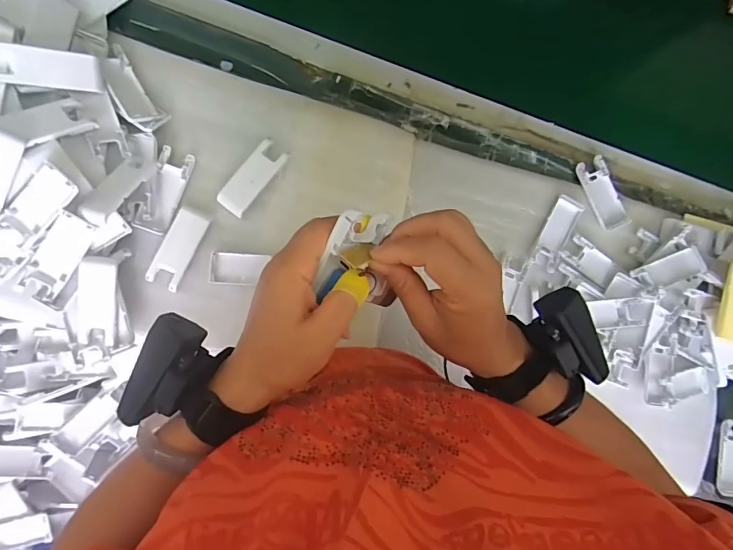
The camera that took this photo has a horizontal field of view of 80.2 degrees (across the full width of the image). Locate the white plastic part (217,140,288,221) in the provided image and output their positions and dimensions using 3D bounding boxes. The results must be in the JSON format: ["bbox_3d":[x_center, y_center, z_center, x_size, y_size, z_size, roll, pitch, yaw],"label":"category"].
[{"bbox_3d":[-0.144,-0.123,0.554,0.040,0.017,0.100,37,82,-5],"label":"white plastic part"}]

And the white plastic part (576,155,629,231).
[{"bbox_3d":[0.337,-0.116,0.619,0.040,0.013,0.101,-21,90,-9],"label":"white plastic part"}]

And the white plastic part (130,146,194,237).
[{"bbox_3d":[-0.247,-0.103,0.534,0.040,0.020,0.104,18,84,-7],"label":"white plastic part"}]

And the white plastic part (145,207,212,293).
[{"bbox_3d":[-0.226,-0.031,0.525,0.038,0.006,0.096,25,83,-6],"label":"white plastic part"}]

